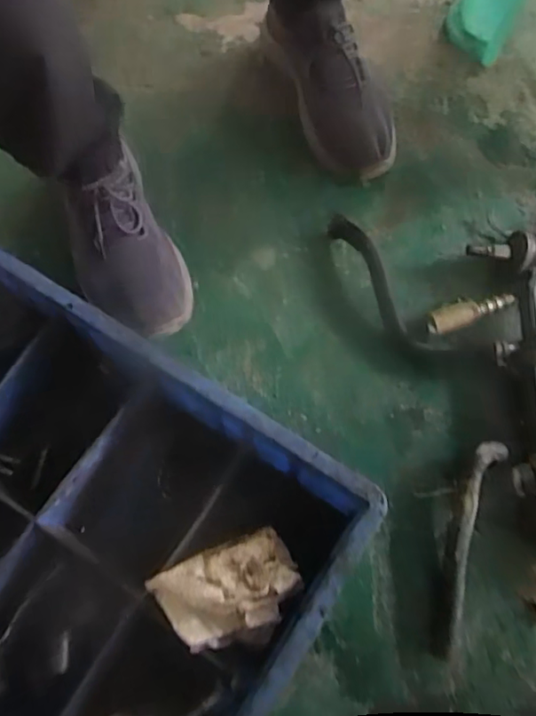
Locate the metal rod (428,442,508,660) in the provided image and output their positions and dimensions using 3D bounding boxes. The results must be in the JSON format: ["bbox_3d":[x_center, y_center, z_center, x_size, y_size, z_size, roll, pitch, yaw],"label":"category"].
[{"bbox_3d":[0.162,0.153,0.469,0.030,0.030,0.177,20,69,9],"label":"metal rod"}]

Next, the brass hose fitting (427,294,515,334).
[{"bbox_3d":[0.196,-0.047,0.558,0.091,0.020,0.030,-21,68,-8],"label":"brass hose fitting"}]

